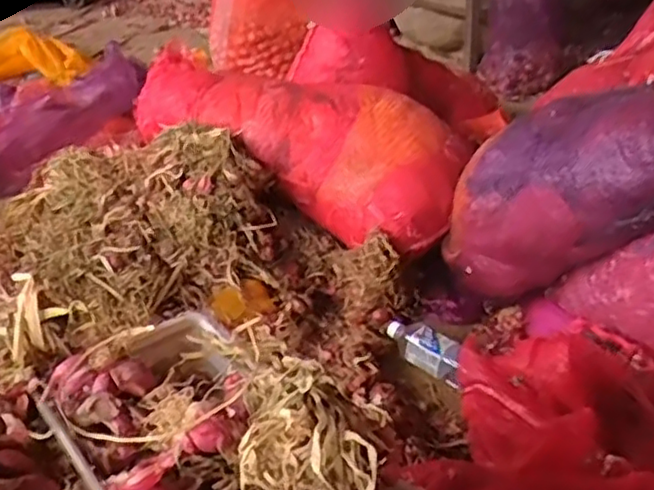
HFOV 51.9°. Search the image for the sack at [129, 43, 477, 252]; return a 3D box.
[{"bbox_3d":[-0.085,-0.245,1.497,0.833,0.247,0.269,23,36,29],"label":"sack"}]

